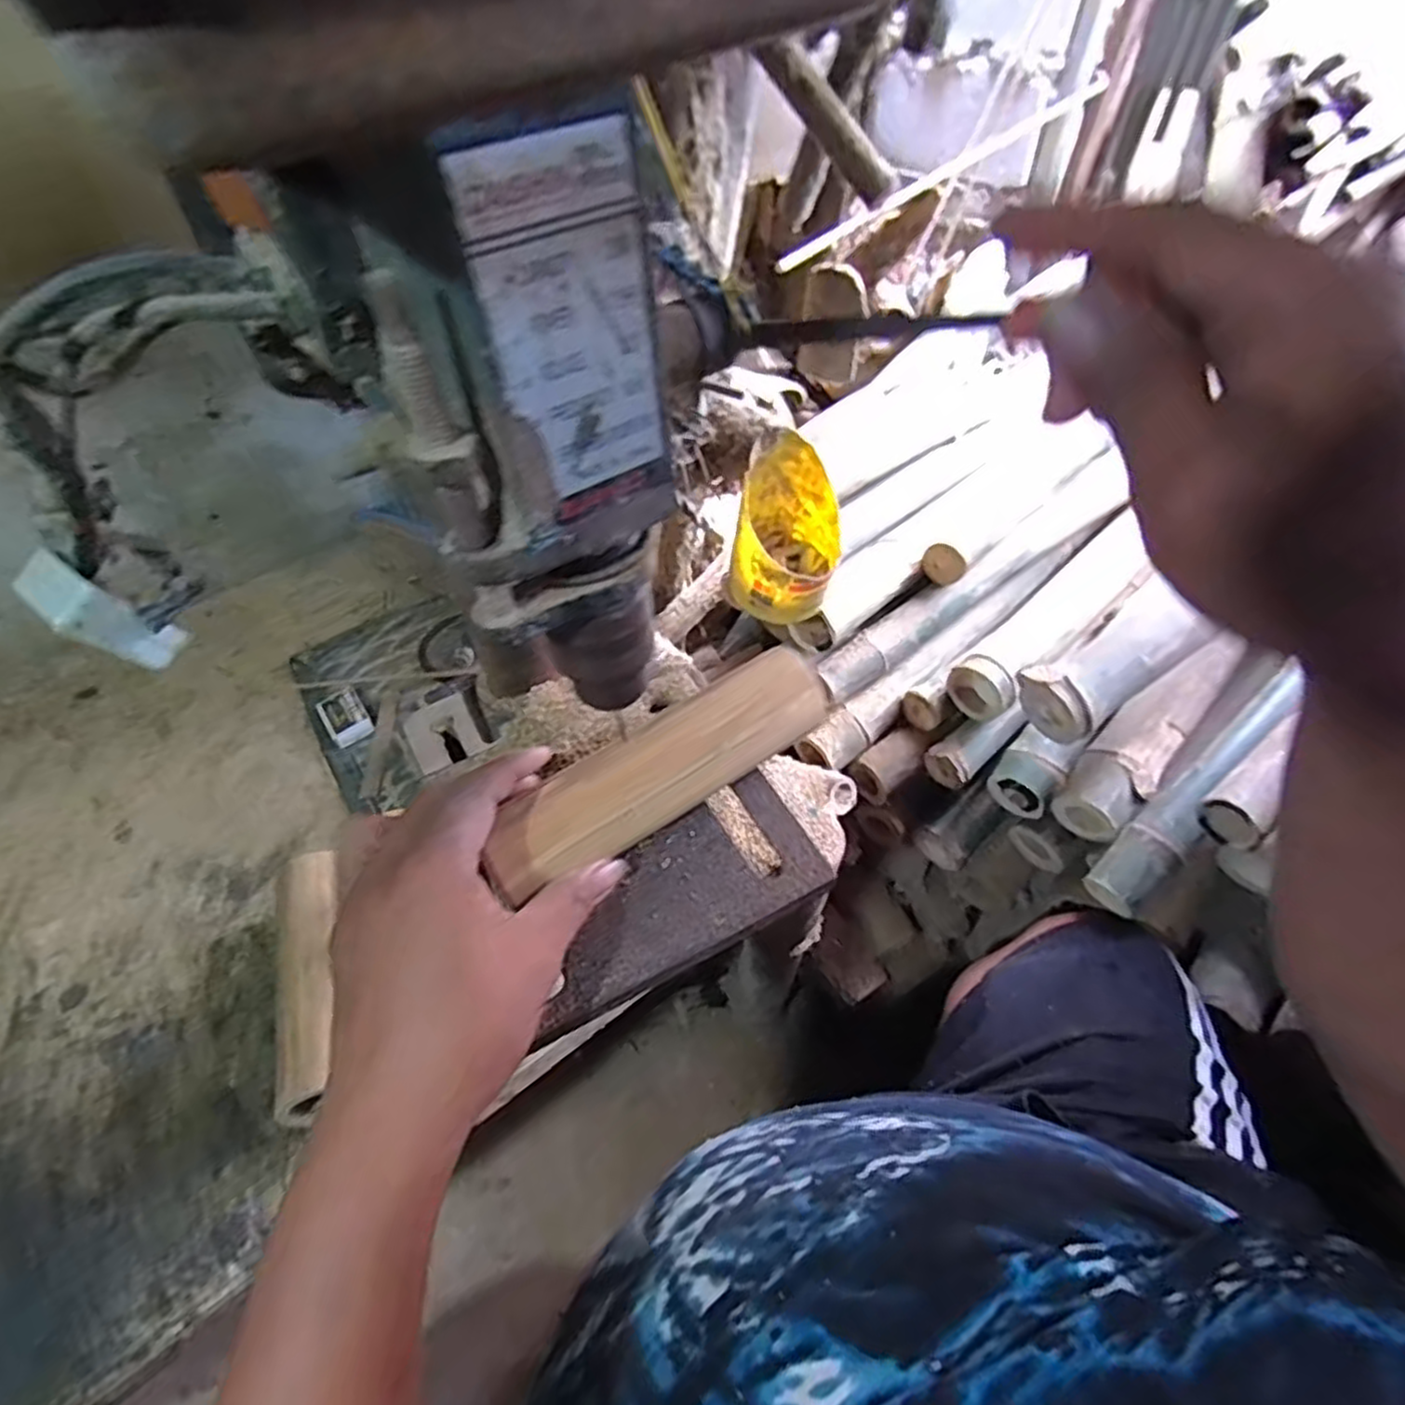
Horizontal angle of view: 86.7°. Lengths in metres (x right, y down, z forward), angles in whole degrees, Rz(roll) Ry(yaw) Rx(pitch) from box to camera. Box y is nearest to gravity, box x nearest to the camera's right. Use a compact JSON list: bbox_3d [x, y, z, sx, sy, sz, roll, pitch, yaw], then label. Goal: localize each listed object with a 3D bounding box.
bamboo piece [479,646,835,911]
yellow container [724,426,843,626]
[{"bbox_3d":[-0.019,0.029,0.355,0.168,0.034,0.045,-29,101,-20],"label":"bamboo piece"},{"bbox_3d":[0.074,-0.147,0.638,0.085,0.135,0.098,13,53,11],"label":"yellow container"}]

